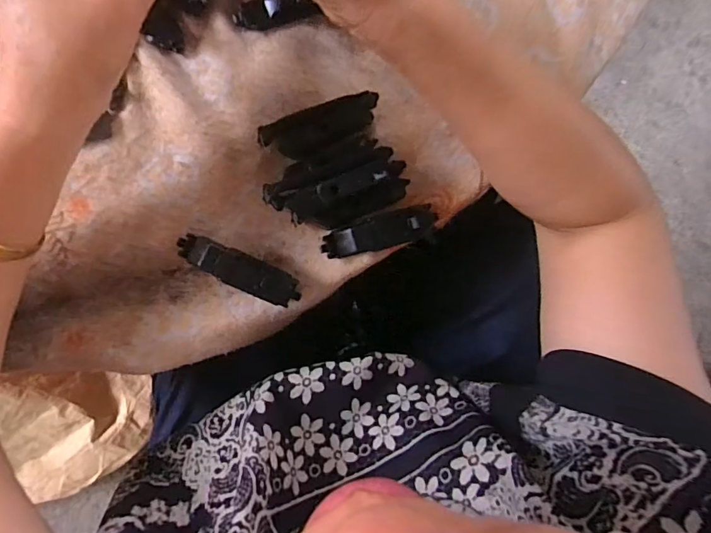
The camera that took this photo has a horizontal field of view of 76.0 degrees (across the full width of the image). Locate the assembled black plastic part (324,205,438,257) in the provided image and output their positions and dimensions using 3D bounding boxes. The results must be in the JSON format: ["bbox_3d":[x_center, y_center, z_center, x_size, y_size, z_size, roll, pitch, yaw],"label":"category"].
[{"bbox_3d":[0.019,-0.023,0.303,0.079,0.022,0.023,-11,92,-7],"label":"assembled black plastic part"}]

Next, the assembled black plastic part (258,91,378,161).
[{"bbox_3d":[-0.021,-0.088,0.296,0.077,0.024,0.027,-21,93,-7],"label":"assembled black plastic part"}]

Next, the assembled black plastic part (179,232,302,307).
[{"bbox_3d":[-0.073,0.002,0.288,0.079,0.021,0.021,26,87,-7],"label":"assembled black plastic part"}]

